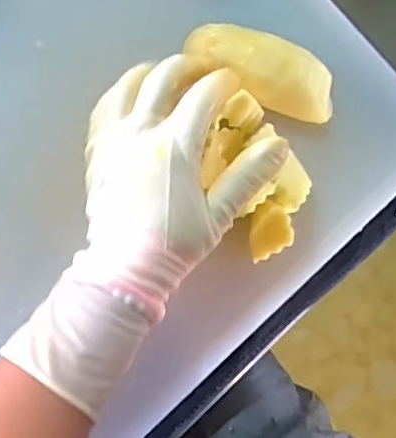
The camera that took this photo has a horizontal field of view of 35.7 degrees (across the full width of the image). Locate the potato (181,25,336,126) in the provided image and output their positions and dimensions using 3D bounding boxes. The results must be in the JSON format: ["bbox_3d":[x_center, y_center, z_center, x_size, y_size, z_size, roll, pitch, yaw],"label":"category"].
[{"bbox_3d":[0.044,-0.094,0.385,0.100,0.023,0.039,28,84,-8],"label":"potato"}]

